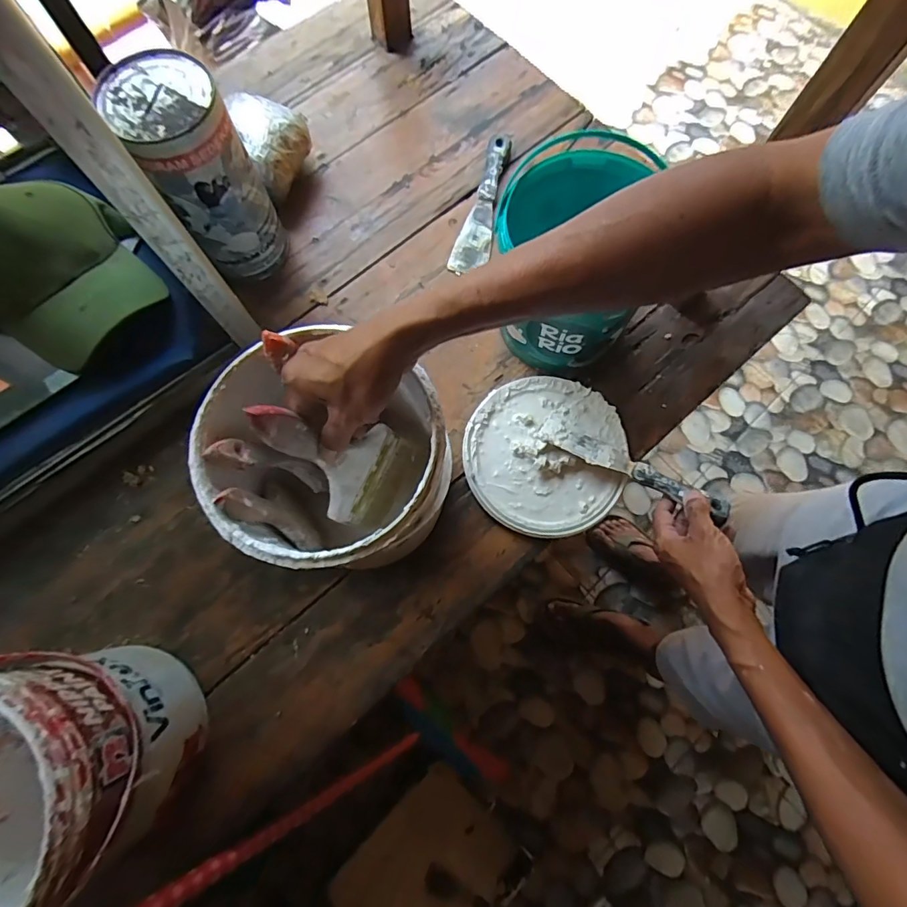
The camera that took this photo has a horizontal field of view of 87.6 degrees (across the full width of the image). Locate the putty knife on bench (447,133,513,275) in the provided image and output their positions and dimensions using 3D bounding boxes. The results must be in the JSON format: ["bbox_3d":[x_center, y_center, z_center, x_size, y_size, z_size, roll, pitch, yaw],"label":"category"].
[{"bbox_3d":[0.043,-0.329,0.611,0.045,0.023,0.209,17,75,4],"label":"putty knife on bench"}]

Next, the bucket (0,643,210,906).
[{"bbox_3d":[-0.327,0.257,0.370,0.186,0.193,0.177,-40,79,-10],"label":"bucket"}]

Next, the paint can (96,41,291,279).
[{"bbox_3d":[-0.259,-0.286,0.508,0.092,0.202,0.099,0,75,0],"label":"paint can"}]

